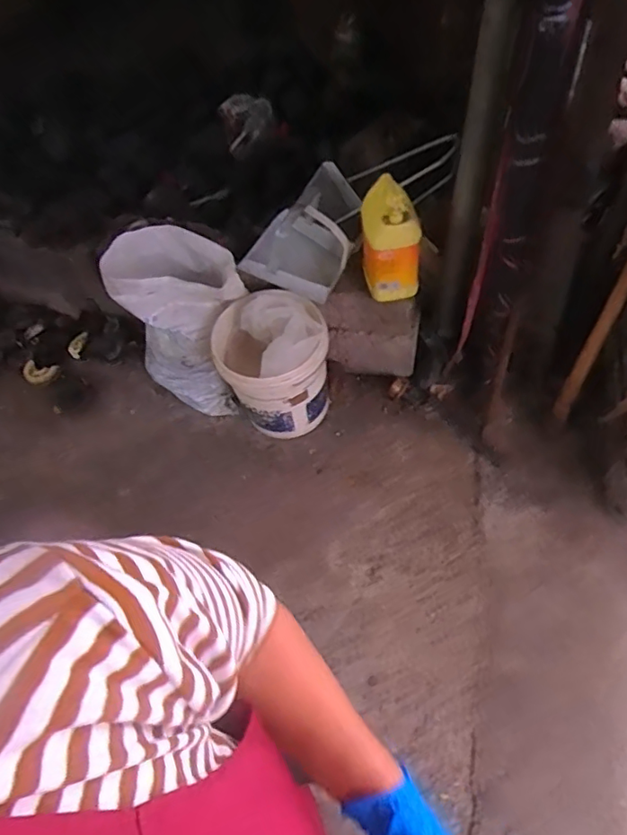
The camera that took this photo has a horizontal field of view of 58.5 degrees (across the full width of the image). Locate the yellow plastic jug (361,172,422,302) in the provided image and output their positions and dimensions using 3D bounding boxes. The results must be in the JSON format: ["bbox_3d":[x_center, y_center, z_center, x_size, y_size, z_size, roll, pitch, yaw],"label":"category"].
[{"bbox_3d":[0.198,-0.459,1.482,0.157,0.290,0.140,-3,56,2],"label":"yellow plastic jug"}]

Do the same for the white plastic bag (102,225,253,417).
[{"bbox_3d":[-0.381,-0.259,1.672,0.381,0.512,0.260,-4,56,1],"label":"white plastic bag"}]

